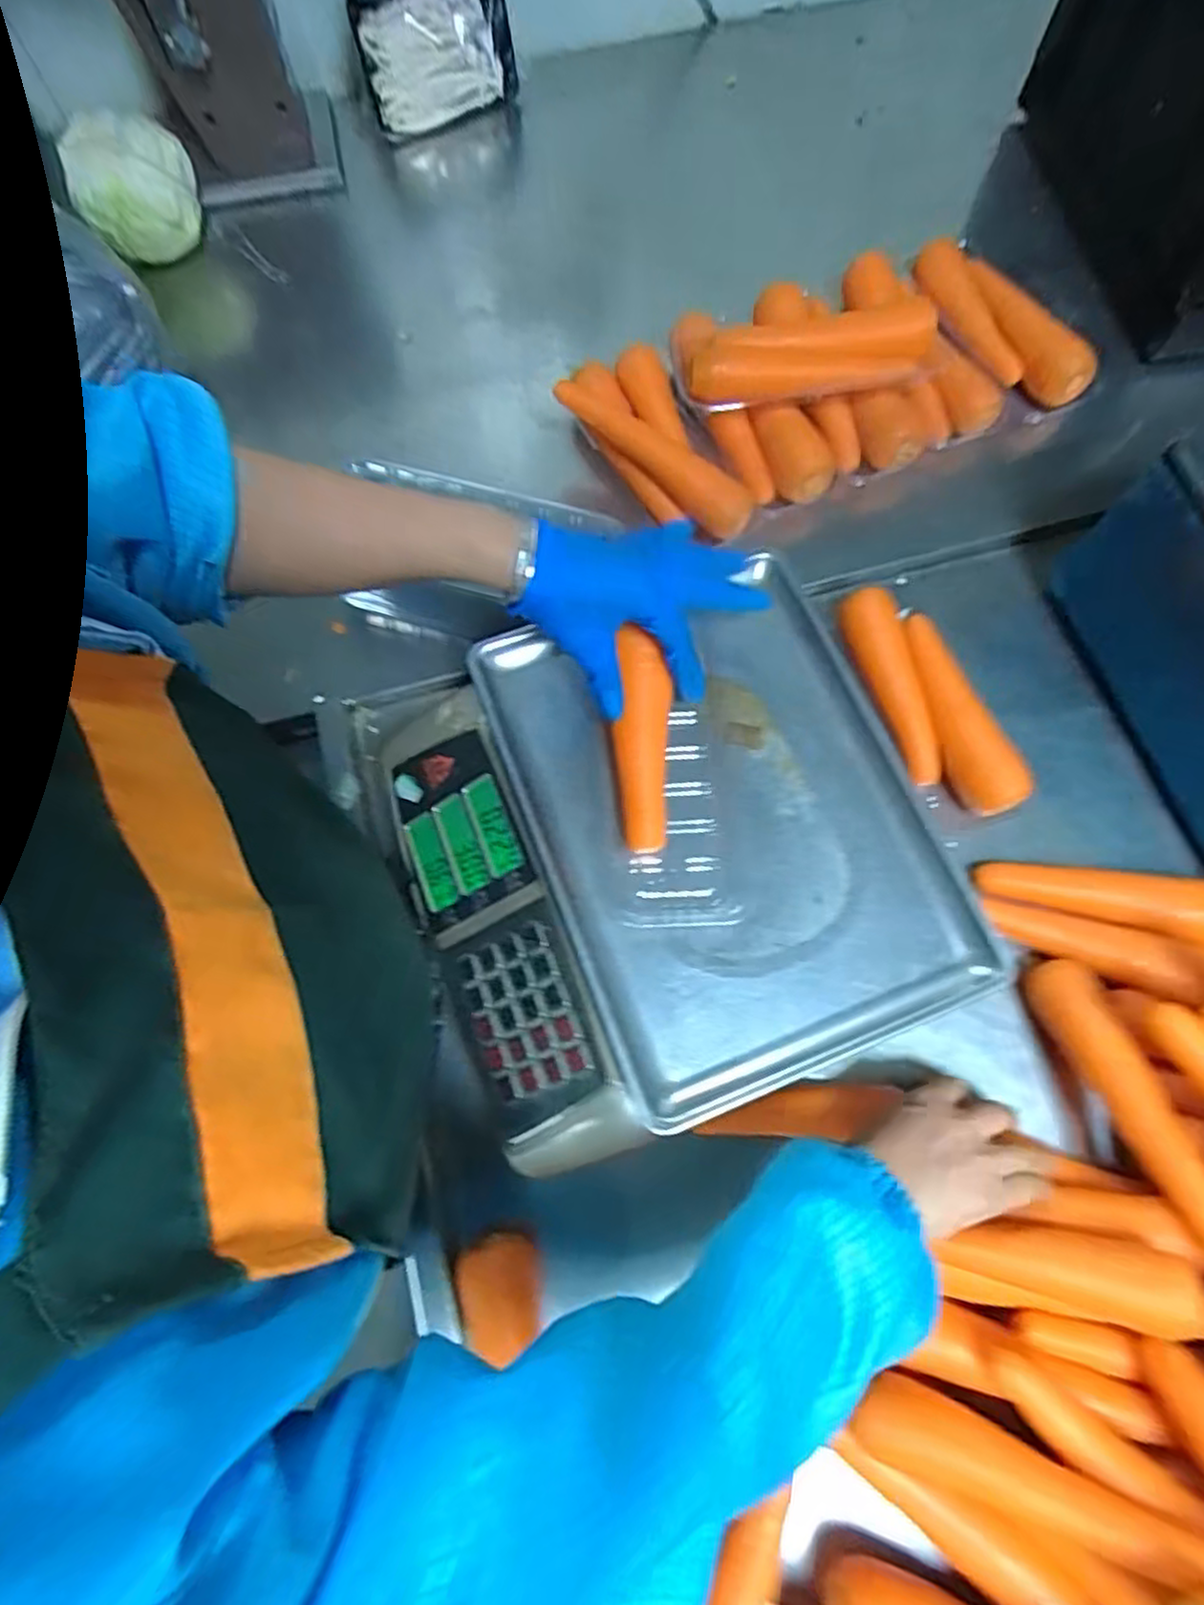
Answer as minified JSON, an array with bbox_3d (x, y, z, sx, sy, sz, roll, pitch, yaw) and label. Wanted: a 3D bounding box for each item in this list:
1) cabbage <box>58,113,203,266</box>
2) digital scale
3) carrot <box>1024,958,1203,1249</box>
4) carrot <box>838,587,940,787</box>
[{"bbox_3d":[-0.458,-0.602,0.742,0.117,0.092,0.097,-27,73,-8],"label":"cabbage"},{"bbox_3d":[0.020,0.017,0.534,0.345,0.107,0.383,-21,73,-6],"label":"digital scale"},{"bbox_3d":[0.343,0.190,0.488,0.031,0.035,0.186,-13,51,-4],"label":"carrot"},{"bbox_3d":[0.236,-0.095,0.602,0.045,0.035,0.165,-19,85,-5],"label":"carrot"}]

